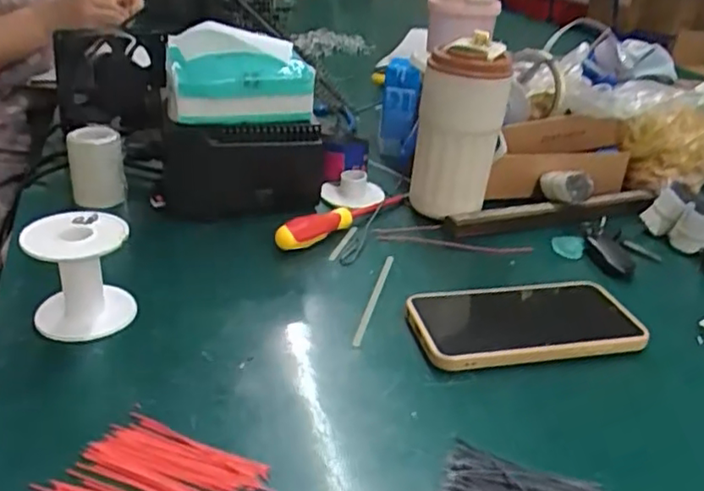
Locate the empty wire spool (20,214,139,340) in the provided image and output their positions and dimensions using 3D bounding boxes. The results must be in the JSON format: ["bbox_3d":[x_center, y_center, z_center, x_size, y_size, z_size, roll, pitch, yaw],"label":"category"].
[{"bbox_3d":[-0.187,0.019,0.440,0.062,0.067,0.059,3,29,-2],"label":"empty wire spool"}]

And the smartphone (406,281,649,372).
[{"bbox_3d":[0.128,0.057,0.479,0.166,0.013,0.083,-3,29,-12],"label":"smartphone"}]

